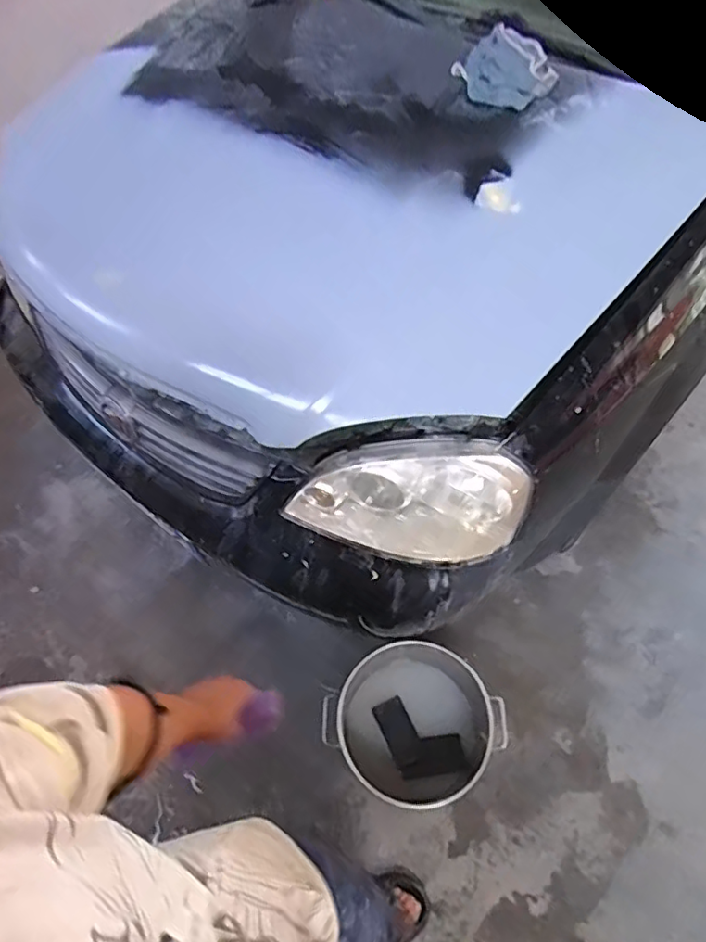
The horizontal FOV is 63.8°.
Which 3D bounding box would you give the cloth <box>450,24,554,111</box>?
[{"bbox_3d":[0.283,-0.759,1.071,0.192,0.079,0.108,17,60,13],"label":"cloth"}]

